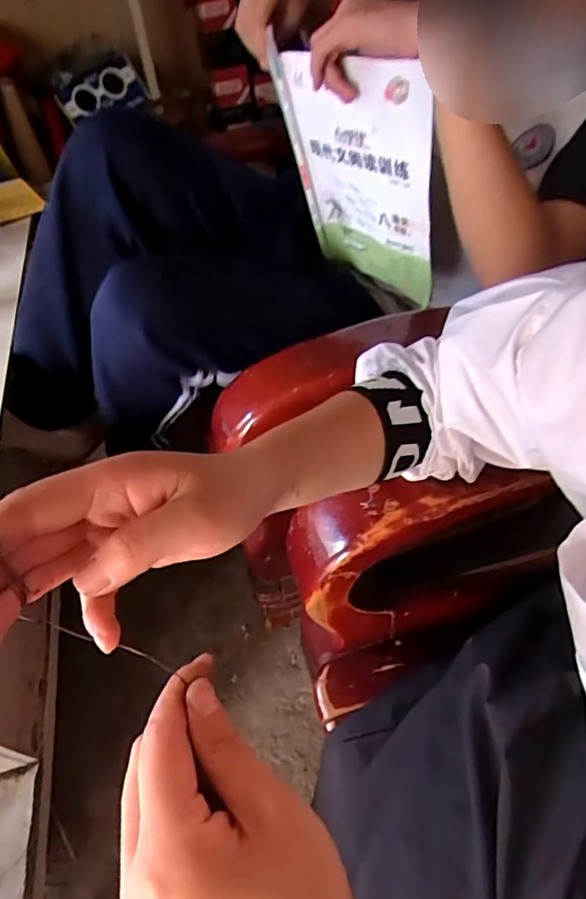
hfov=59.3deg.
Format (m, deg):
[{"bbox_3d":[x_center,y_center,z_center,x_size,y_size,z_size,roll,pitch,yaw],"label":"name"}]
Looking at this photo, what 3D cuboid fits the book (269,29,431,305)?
[{"bbox_3d":[0.085,-0.335,0.655,0.216,0.304,0.026,34,75,28],"label":"book"}]

